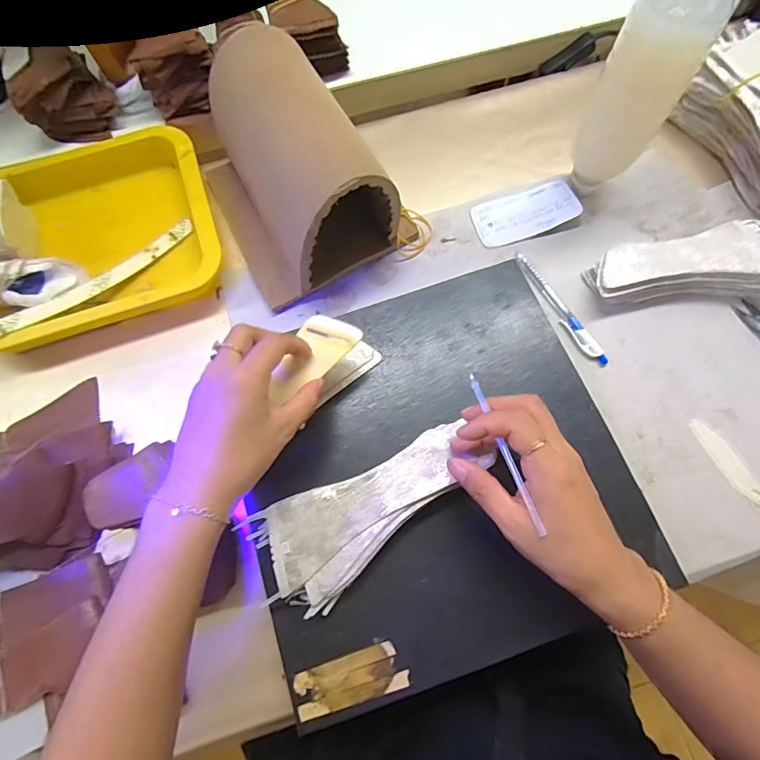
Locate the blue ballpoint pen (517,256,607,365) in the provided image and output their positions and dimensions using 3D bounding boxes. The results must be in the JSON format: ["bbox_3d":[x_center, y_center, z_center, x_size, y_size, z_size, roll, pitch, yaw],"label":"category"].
[{"bbox_3d":[0.172,-0.069,0.433,0.014,0.009,0.131,-30,75,-8],"label":"blue ballpoint pen"}]

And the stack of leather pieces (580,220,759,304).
[{"bbox_3d":[0.297,-0.111,0.427,0.195,0.037,0.071,-2,73,0],"label":"stack of leather pieces"}]

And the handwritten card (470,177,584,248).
[{"bbox_3d":[0.149,-0.172,0.466,0.104,0.004,0.052,-18,71,3],"label":"handwritten card"}]

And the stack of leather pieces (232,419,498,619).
[{"bbox_3d":[-0.007,0.097,0.341,0.188,0.023,0.079,-31,76,-5],"label":"stack of leather pieces"}]

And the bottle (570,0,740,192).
[{"bbox_3d":[0.209,-0.233,0.385,0.064,0.200,0.051,30,76,9],"label":"bottle"}]

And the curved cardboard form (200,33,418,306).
[{"bbox_3d":[-0.075,-0.197,0.408,0.164,0.134,0.182,-30,75,-8],"label":"curved cardboard form"}]

